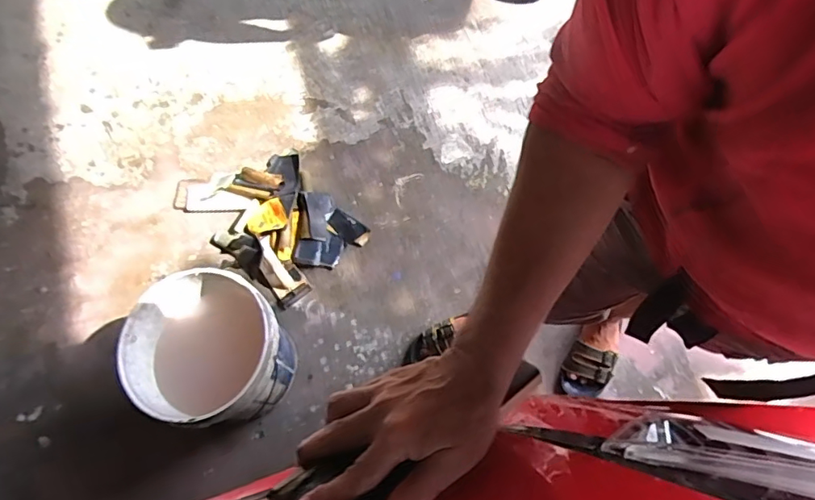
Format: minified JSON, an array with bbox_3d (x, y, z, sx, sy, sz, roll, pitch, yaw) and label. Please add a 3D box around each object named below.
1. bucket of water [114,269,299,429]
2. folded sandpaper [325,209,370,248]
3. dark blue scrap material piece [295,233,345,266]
[{"bbox_3d":[-0.414,0.226,1.169,0.294,0.282,0.295,-1,69,2],"label":"bucket of water"},{"bbox_3d":[-0.165,-0.060,1.435,0.129,0.014,0.064,32,74,14],"label":"folded sandpaper"},{"bbox_3d":[-0.238,-0.001,1.414,0.124,0.023,0.084,0,72,2],"label":"dark blue scrap material piece"}]

